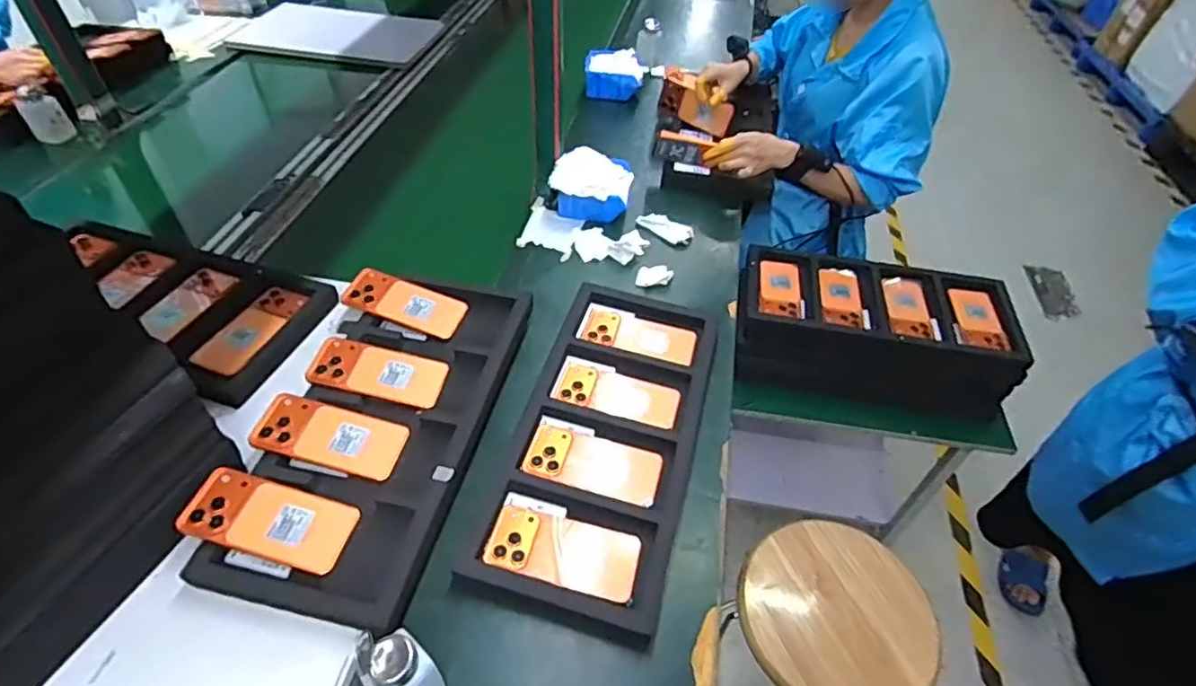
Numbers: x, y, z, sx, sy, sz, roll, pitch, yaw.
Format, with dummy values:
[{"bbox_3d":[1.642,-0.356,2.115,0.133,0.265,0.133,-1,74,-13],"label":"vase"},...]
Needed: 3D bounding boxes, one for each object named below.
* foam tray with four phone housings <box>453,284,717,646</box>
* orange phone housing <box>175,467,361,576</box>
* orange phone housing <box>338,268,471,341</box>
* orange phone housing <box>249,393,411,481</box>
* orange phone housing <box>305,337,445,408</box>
[{"bbox_3d":[0.016,0.102,0.832,0.224,0.033,0.529,13,48,9],"label":"foam tray with four phone housings"},{"bbox_3d":[-0.352,0.190,0.665,0.168,0.010,0.081,19,47,-3],"label":"orange phone housing"},{"bbox_3d":[-0.283,-0.061,0.914,0.168,0.013,0.077,19,47,-4],"label":"orange phone housing"},{"bbox_3d":[-0.322,0.112,0.742,0.170,0.008,0.074,17,47,-6],"label":"orange phone housing"},{"bbox_3d":[-0.290,0.037,0.819,0.171,0.006,0.082,14,47,-5],"label":"orange phone housing"}]

